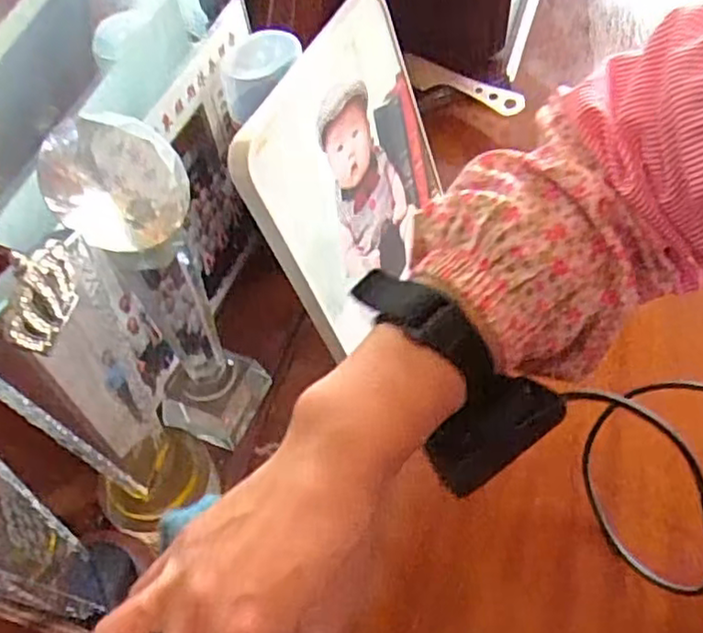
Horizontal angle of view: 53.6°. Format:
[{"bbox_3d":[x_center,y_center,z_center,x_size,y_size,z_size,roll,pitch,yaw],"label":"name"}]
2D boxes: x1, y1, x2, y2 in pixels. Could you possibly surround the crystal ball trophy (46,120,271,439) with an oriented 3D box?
[{"bbox_3d":[-0.123,-0.010,0.472,0.076,0.287,0.069,35,63,26],"label":"crystal ball trophy"}]

